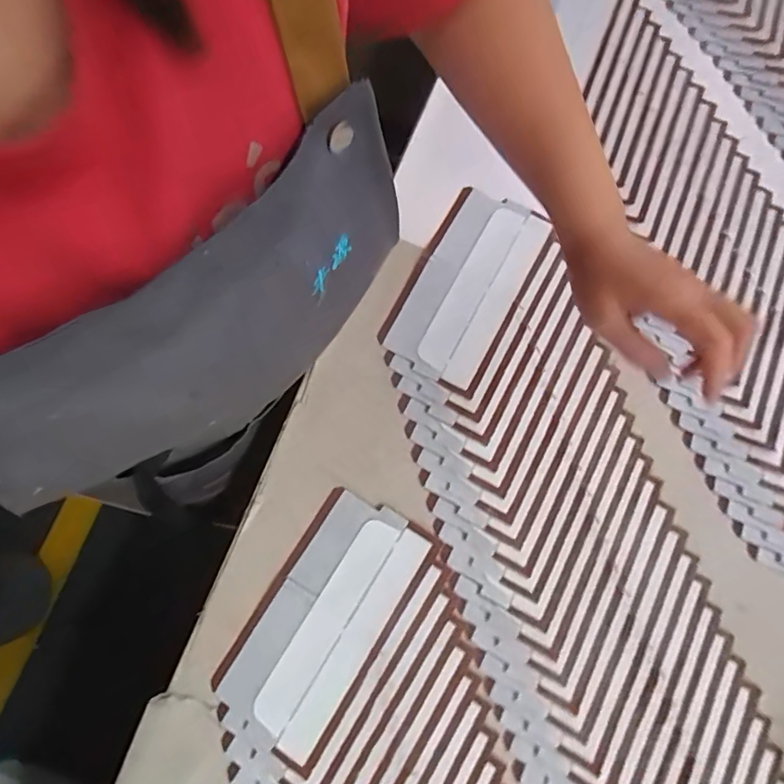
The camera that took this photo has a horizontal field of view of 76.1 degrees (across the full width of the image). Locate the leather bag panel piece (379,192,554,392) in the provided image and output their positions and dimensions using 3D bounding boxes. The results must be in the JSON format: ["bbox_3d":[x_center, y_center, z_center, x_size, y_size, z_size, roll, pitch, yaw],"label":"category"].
[{"bbox_3d":[0.084,-0.126,0.577,0.111,0.004,0.229,28,79,6],"label":"leather bag panel piece"}]

